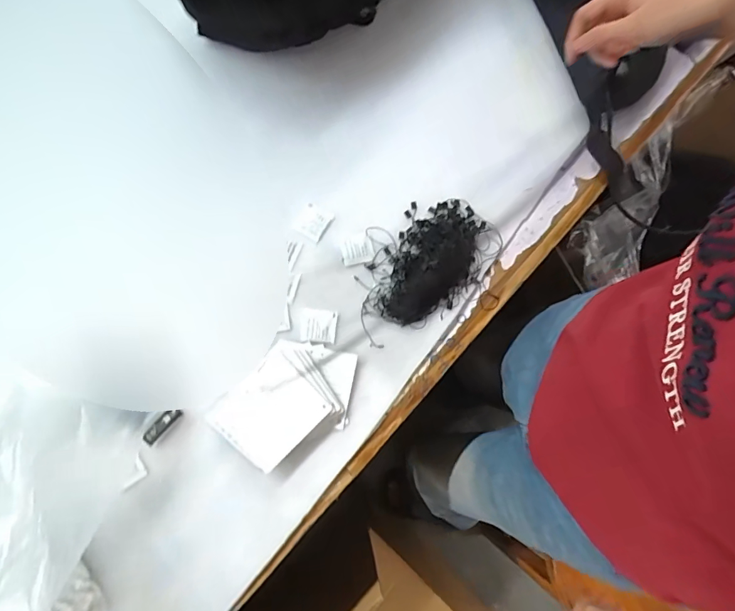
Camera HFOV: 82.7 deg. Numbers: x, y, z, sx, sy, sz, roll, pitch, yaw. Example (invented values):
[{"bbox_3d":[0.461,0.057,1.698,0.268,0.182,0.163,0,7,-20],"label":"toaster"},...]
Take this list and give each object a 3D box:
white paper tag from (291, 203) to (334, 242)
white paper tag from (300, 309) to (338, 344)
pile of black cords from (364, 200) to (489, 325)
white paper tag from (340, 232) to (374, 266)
[{"bbox_3d":[-0.071,-0.108,0.540,0.039,0.007,0.041,31,96,-7],"label":"white paper tag"},{"bbox_3d":[-0.061,0.025,0.517,0.044,0.004,0.039,3,80,-1],"label":"white paper tag"},{"bbox_3d":[0.076,-0.058,0.522,0.113,0.028,0.178,34,81,5],"label":"pile of black cords"},{"bbox_3d":[-0.013,-0.073,0.533,0.039,0.005,0.037,-13,80,-3],"label":"white paper tag"}]

